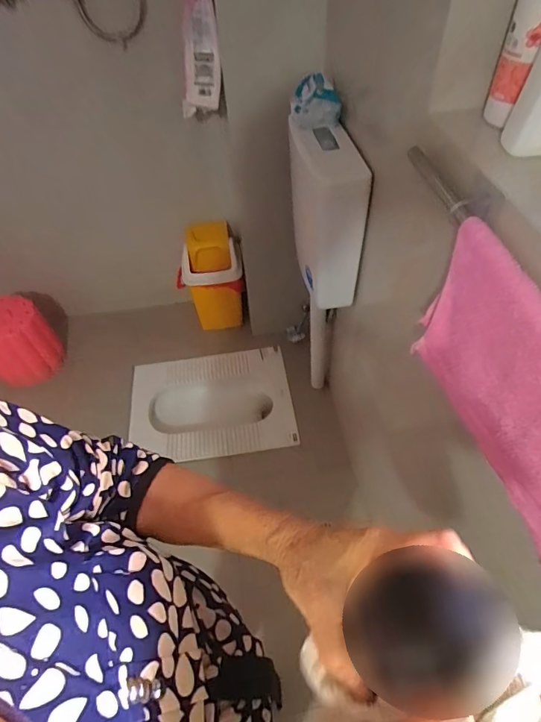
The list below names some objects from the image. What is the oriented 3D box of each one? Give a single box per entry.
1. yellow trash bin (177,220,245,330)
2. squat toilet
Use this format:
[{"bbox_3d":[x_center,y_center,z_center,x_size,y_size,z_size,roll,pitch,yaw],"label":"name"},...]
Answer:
[{"bbox_3d":[-0.232,-0.326,1.675,0.249,0.380,0.207,-5,51,0],"label":"yellow trash bin"},{"bbox_3d":[-0.221,0.168,1.609,0.590,0.118,0.402,-8,51,-3],"label":"squat toilet"}]

